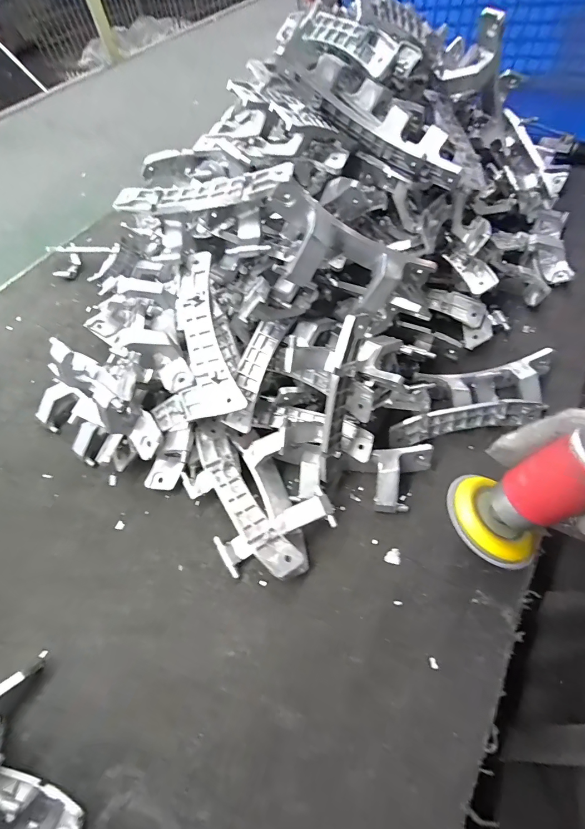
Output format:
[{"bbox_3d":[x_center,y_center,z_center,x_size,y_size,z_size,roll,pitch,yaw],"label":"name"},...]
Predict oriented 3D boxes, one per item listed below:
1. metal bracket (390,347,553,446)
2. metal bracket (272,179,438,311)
[{"bbox_3d":[0.188,-0.018,0.382,0.184,0.034,0.067,-10,57,0],"label":"metal bracket"},{"bbox_3d":[0.044,-0.124,0.308,0.149,0.072,0.039,17,51,-21],"label":"metal bracket"}]

